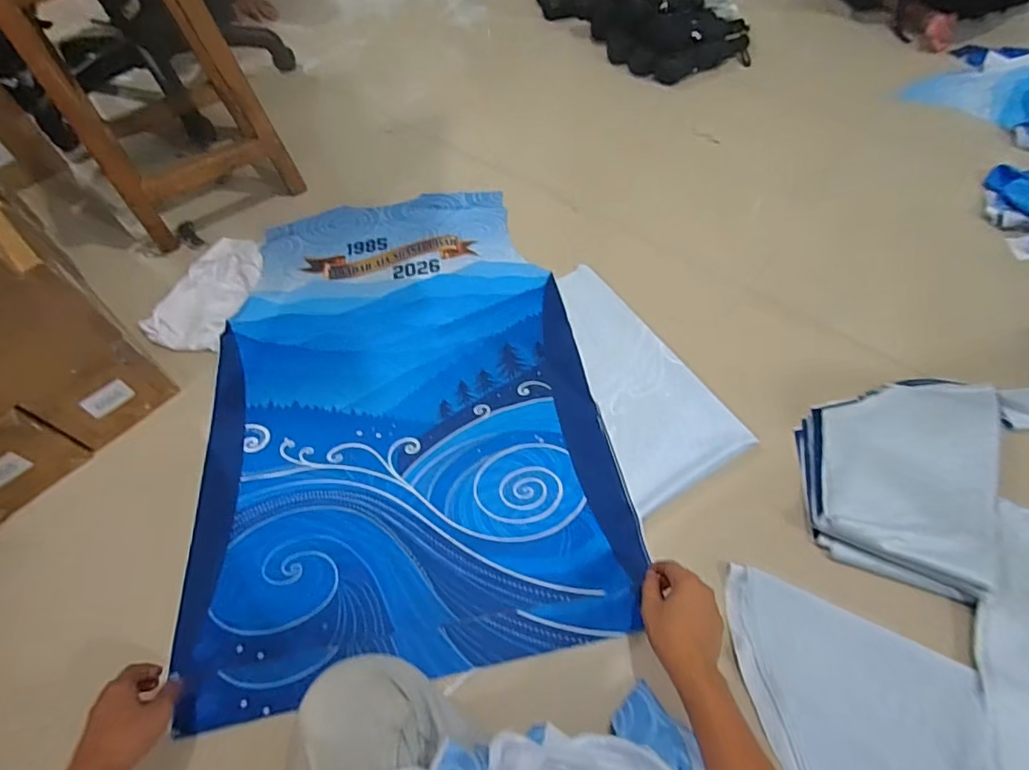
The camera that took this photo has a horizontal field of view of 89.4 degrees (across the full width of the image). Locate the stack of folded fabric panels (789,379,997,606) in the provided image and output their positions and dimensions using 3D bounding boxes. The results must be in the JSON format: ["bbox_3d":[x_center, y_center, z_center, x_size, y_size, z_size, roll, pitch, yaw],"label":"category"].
[{"bbox_3d":[0.513,0.093,0.690,0.229,0.043,0.328,22,60,17],"label":"stack of folded fabric panels"}]

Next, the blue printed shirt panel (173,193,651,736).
[{"bbox_3d":[-0.196,-0.016,0.867,0.587,0.026,0.880,-11,56,-4],"label":"blue printed shirt panel"}]

